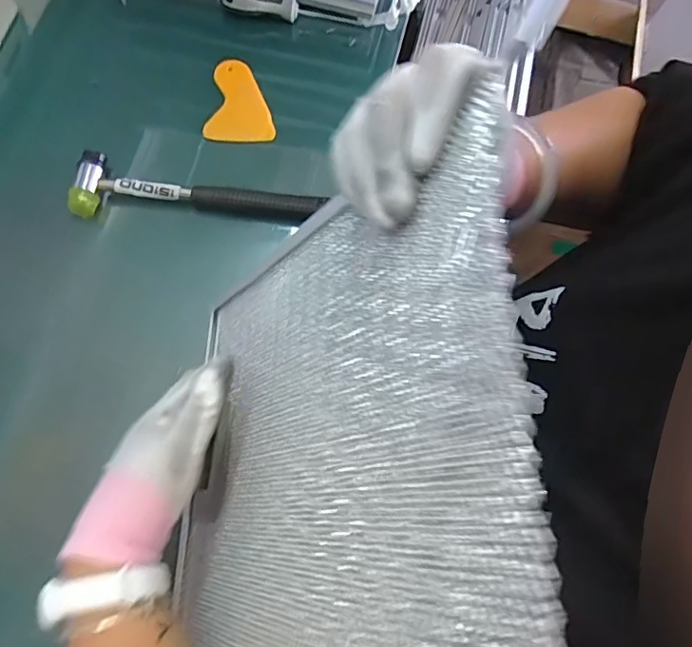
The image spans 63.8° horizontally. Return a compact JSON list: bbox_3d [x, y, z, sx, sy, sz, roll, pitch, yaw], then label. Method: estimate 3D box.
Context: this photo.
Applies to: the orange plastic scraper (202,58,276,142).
[{"bbox_3d":[-0.107,-0.232,0.579,0.069,0.008,0.098,5,71,-1],"label":"orange plastic scraper"}]

